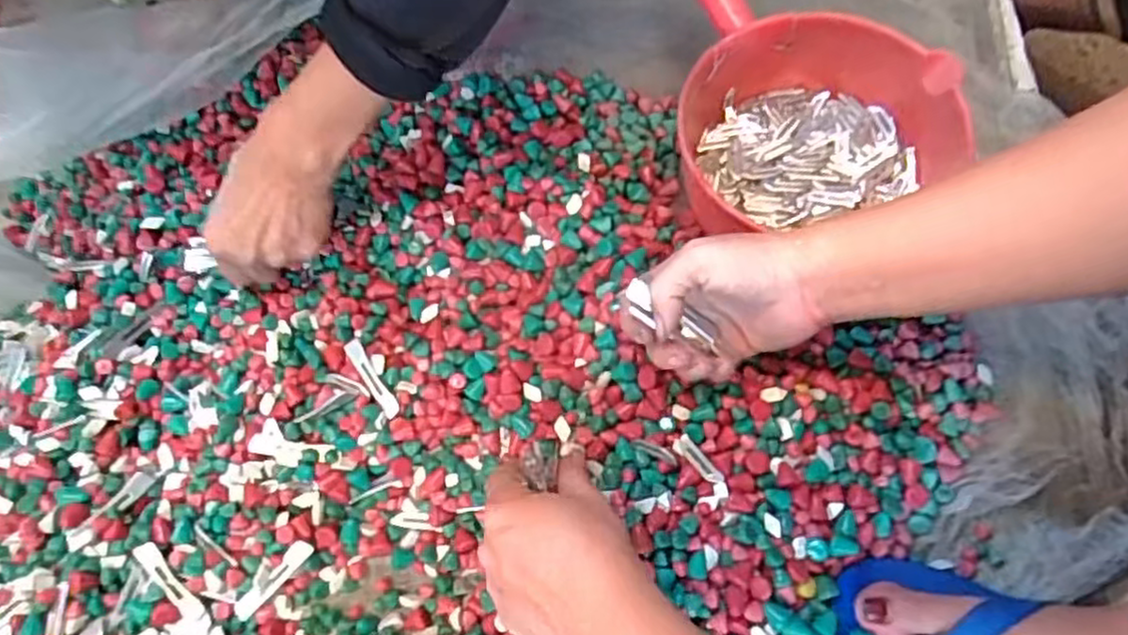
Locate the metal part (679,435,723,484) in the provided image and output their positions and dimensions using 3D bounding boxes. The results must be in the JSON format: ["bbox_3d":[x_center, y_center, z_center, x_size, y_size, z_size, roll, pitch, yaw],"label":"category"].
[{"bbox_3d":[0.085,0.089,0.451,0.010,0.004,0.035,-38,72,-11],"label":"metal part"}]

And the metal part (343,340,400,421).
[{"bbox_3d":[-0.130,0.041,0.489,0.011,0.004,0.059,-32,86,-9],"label":"metal part"}]

